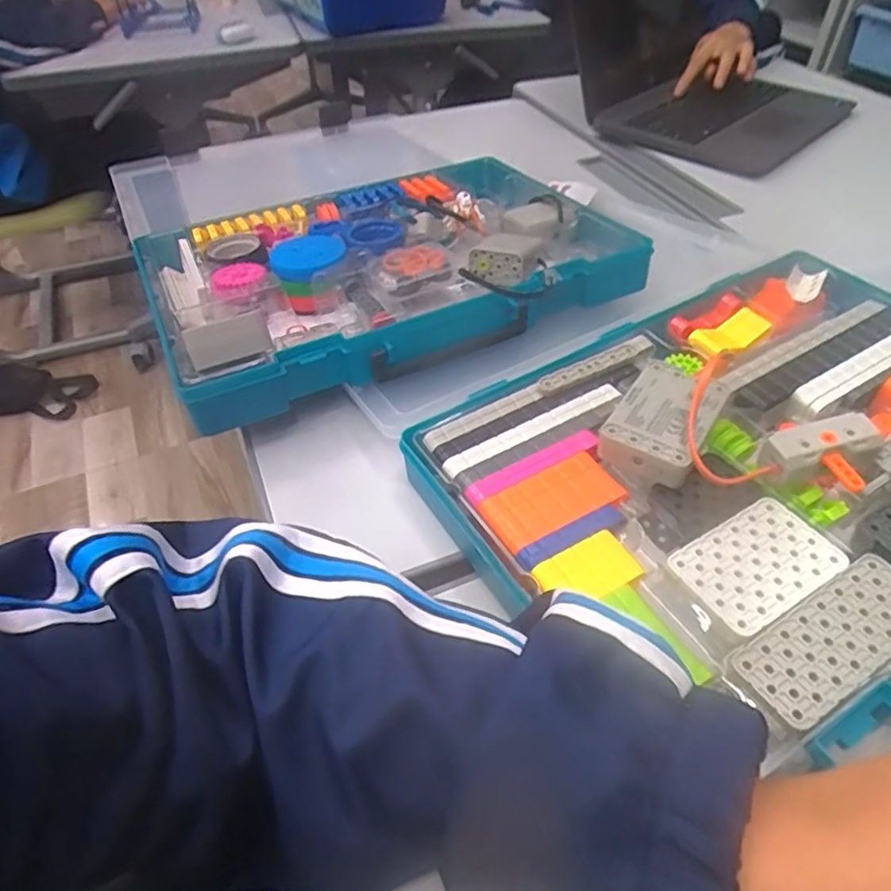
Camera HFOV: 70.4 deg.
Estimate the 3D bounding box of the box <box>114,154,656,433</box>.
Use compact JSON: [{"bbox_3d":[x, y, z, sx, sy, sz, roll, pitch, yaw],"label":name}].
[{"bbox_3d":[-0.053,-0.156,0.514,0.357,0.058,0.259,-22,50,-19],"label":"box"}]

